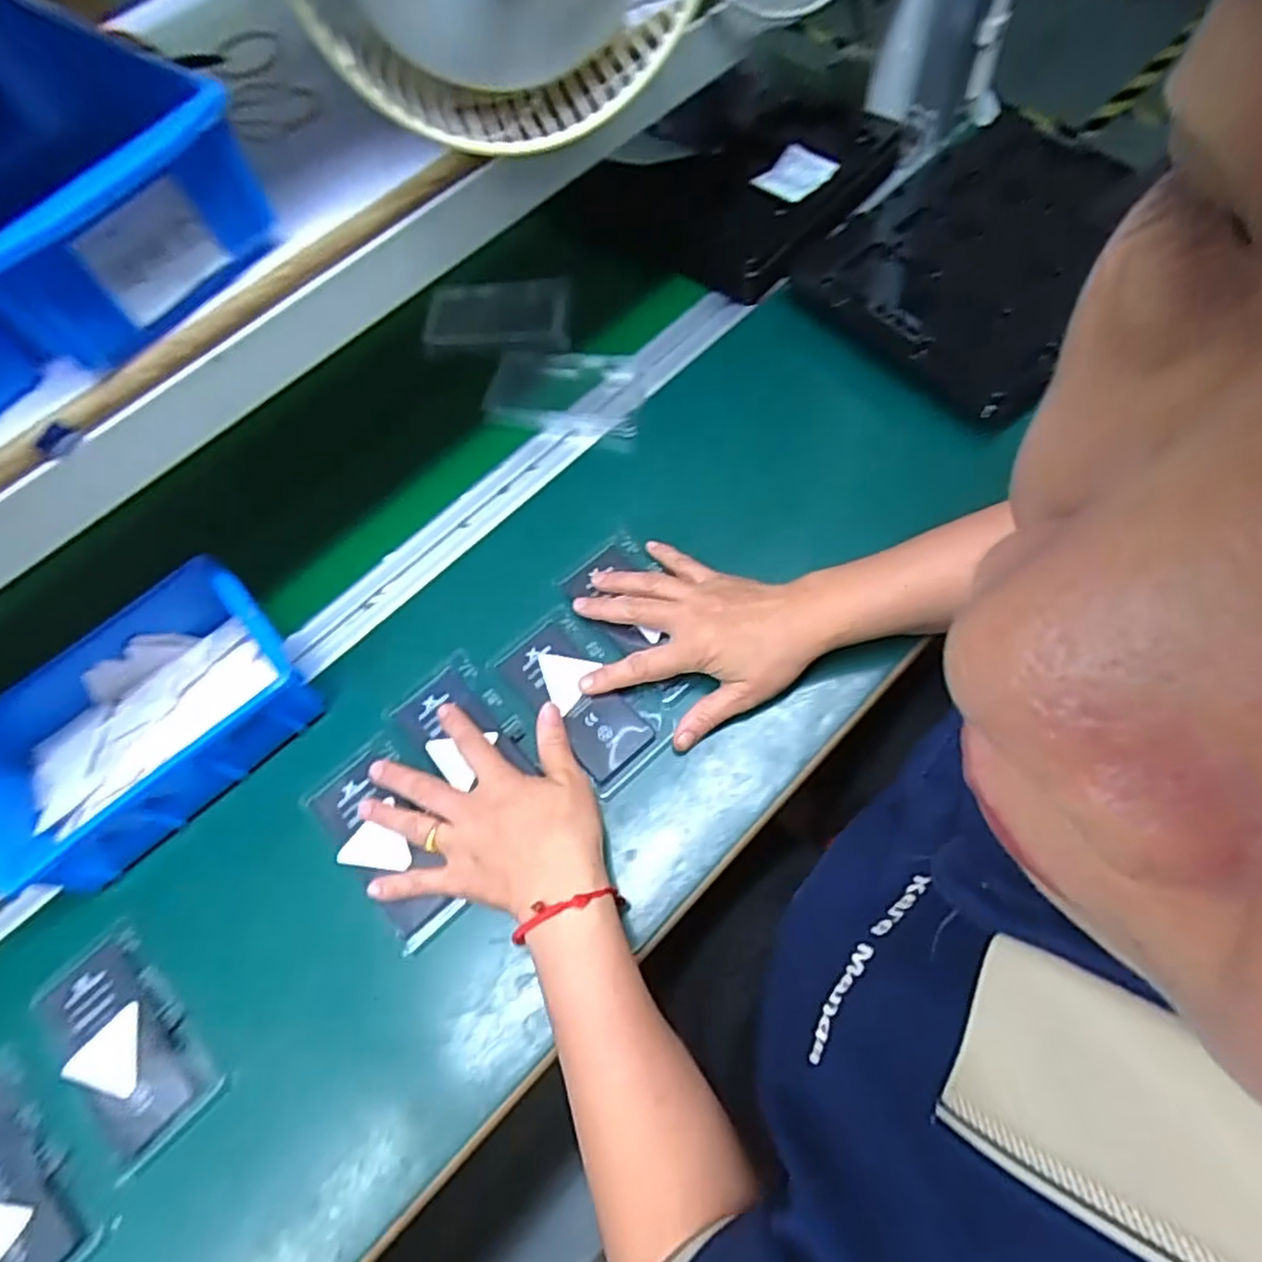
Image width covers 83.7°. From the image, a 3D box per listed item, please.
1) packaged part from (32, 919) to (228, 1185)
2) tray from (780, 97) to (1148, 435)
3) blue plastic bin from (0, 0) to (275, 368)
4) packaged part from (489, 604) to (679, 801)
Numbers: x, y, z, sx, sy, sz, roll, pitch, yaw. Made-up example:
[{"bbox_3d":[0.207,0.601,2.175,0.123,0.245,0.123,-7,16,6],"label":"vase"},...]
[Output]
[{"bbox_3d":[-0.300,0.244,0.417,0.066,0.006,0.125,-41,68,-13],"label":"packaged part"},{"bbox_3d":[0.290,-0.310,0.578,0.268,0.040,0.225,-43,69,-7],"label":"tray"},{"bbox_3d":[-0.287,-0.222,0.347,0.207,0.078,0.129,37,74,20],"label":"blue plastic bin"},{"bbox_3d":[-0.033,0.043,0.481,0.067,0.011,0.124,-41,71,-14],"label":"packaged part"}]

